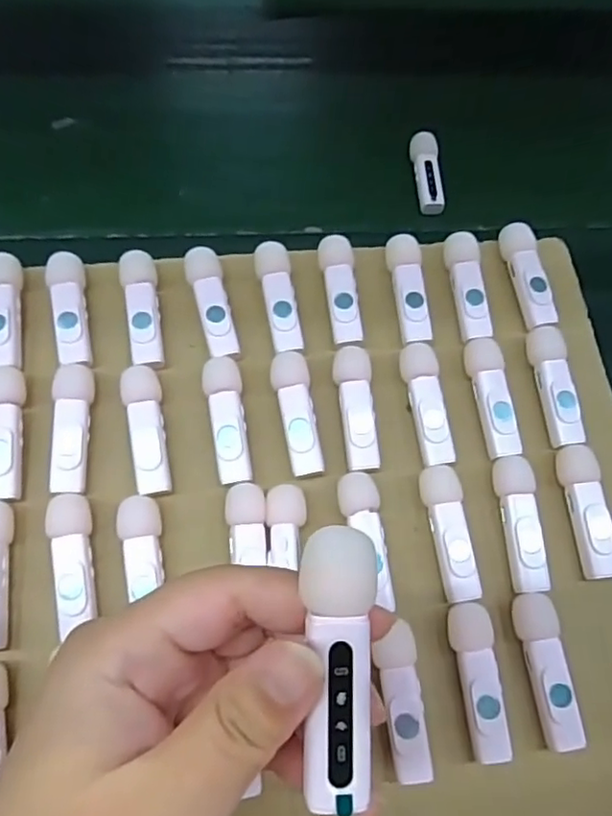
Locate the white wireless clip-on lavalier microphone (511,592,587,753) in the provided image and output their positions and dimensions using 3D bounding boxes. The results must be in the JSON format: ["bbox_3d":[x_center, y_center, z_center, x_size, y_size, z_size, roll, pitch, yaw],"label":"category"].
[{"bbox_3d":[0.107,0.117,0.275,0.017,0.016,0.064,-4,66,-6],"label":"white wireless clip-on lavalier microphone"}]

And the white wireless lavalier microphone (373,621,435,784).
[{"bbox_3d":[0.041,0.128,0.268,0.018,0.017,0.061,-4,66,-5],"label":"white wireless lavalier microphone"}]

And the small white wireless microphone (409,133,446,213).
[{"bbox_3d":[0.087,-0.168,0.441,0.019,0.012,0.067,-1,66,-4],"label":"small white wireless microphone"}]

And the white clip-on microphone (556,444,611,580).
[{"bbox_3d":[0.138,0.049,0.299,0.016,0.015,0.064,-4,66,-6],"label":"white clip-on microphone"}]

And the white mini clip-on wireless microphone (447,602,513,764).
[{"bbox_3d":[0.076,0.121,0.273,0.018,0.016,0.064,-4,66,-5],"label":"white mini clip-on wireless microphone"}]

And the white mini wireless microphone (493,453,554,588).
[{"bbox_3d":[0.104,0.055,0.297,0.017,0.013,0.064,0,66,-4],"label":"white mini wireless microphone"}]

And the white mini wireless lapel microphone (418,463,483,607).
[{"bbox_3d":[0.068,0.059,0.295,0.019,0.013,0.064,-4,66,-6],"label":"white mini wireless lapel microphone"}]

